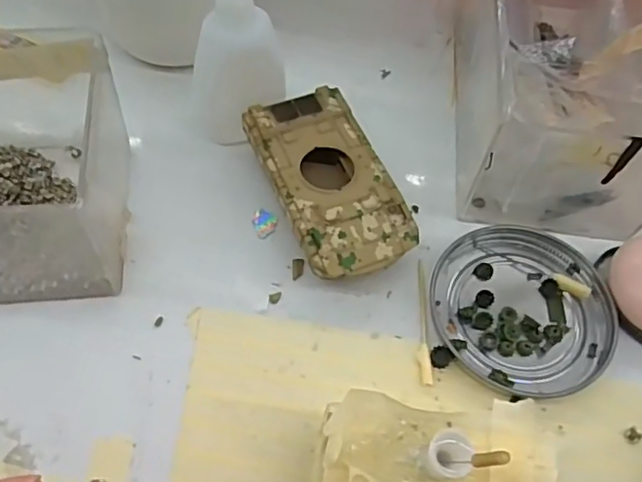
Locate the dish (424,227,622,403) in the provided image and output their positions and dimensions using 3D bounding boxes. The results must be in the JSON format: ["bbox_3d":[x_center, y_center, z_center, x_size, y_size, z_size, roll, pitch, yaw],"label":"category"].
[{"bbox_3d":[0.088,0.028,0.270,0.077,0.008,0.075,1,58,-2],"label":"dish"}]

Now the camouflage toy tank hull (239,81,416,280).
[{"bbox_3d":[0.003,-0.024,0.286,0.050,0.026,0.094,-20,62,-15],"label":"camouflage toy tank hull"}]

